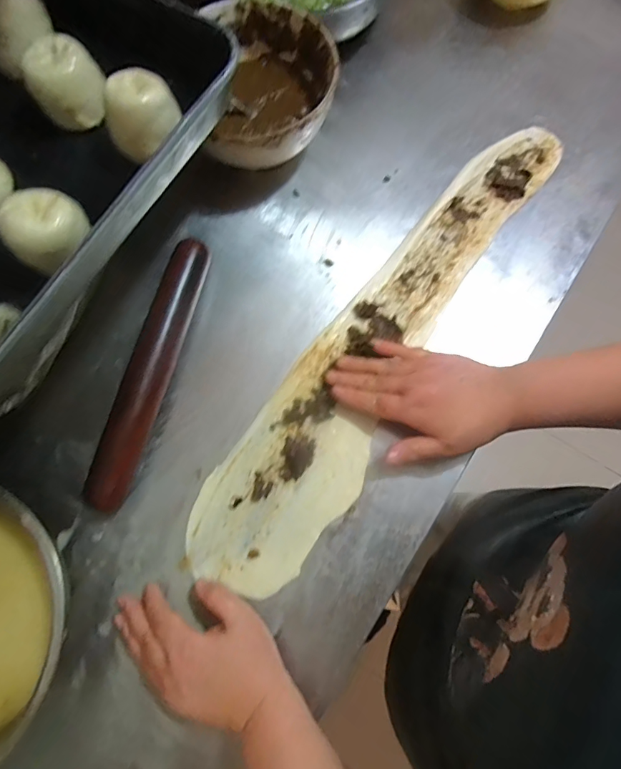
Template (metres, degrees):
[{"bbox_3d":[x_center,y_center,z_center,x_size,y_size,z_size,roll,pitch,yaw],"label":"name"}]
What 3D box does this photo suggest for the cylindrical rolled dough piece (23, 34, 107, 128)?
[{"bbox_3d":[-0.204,-0.254,0.371,0.060,0.043,0.056,0,76,1],"label":"cylindrical rolled dough piece"}]

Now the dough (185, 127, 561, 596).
[{"bbox_3d":[0.083,-0.056,0.454,0.115,0.012,0.572,34,79,9],"label":"dough"}]

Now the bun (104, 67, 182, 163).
[{"bbox_3d":[-0.136,-0.220,0.359,0.060,0.044,0.050,-26,77,-5],"label":"bun"}]

